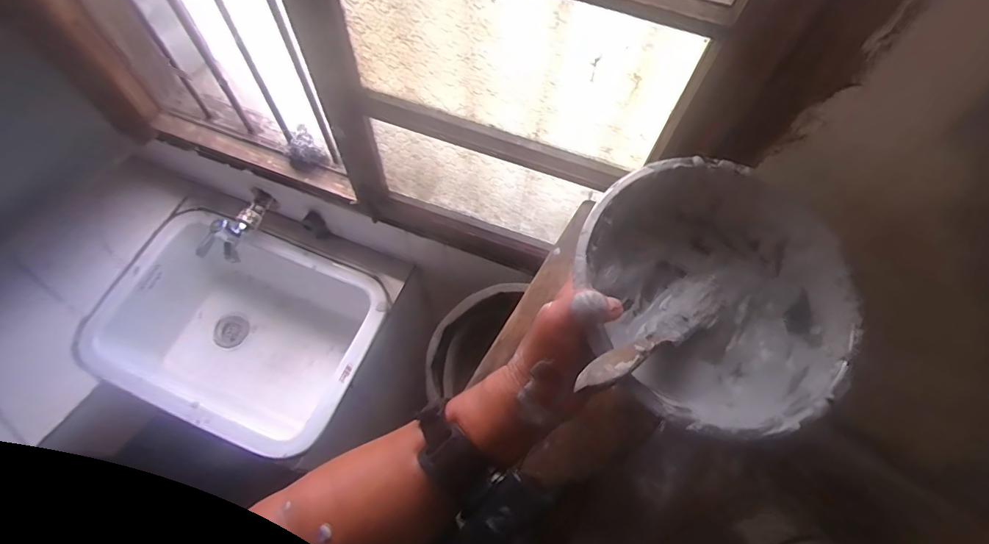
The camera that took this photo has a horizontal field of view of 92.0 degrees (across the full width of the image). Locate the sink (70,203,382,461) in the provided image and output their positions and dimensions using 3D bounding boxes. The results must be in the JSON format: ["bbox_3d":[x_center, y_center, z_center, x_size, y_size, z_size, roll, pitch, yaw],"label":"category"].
[{"bbox_3d":[-0.487,0.120,0.962,0.530,0.212,0.362,21,65,12],"label":"sink"}]

